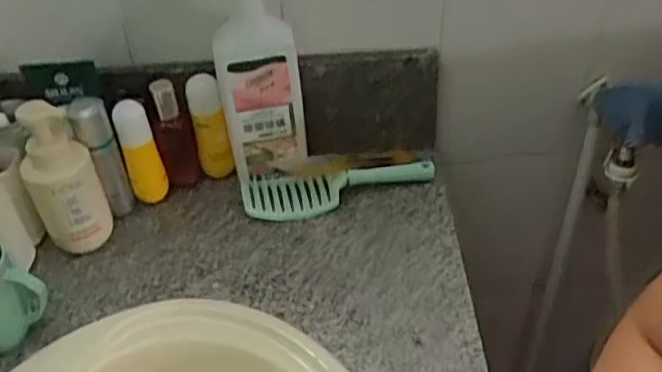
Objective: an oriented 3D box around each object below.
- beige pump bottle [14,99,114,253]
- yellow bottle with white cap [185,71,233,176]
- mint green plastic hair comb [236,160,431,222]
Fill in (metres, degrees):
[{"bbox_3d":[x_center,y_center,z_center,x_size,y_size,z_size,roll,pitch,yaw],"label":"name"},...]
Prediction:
[{"bbox_3d":[-0.316,-0.003,0.793,0.078,0.201,0.056,-24,46,-23],"label":"beige pump bottle"},{"bbox_3d":[-0.161,-0.076,0.894,0.045,0.148,0.038,-13,43,-12],"label":"yellow bottle with white cap"},{"bbox_3d":[0.014,0.008,0.868,0.254,0.041,0.064,-6,42,-5],"label":"mint green plastic hair comb"}]

